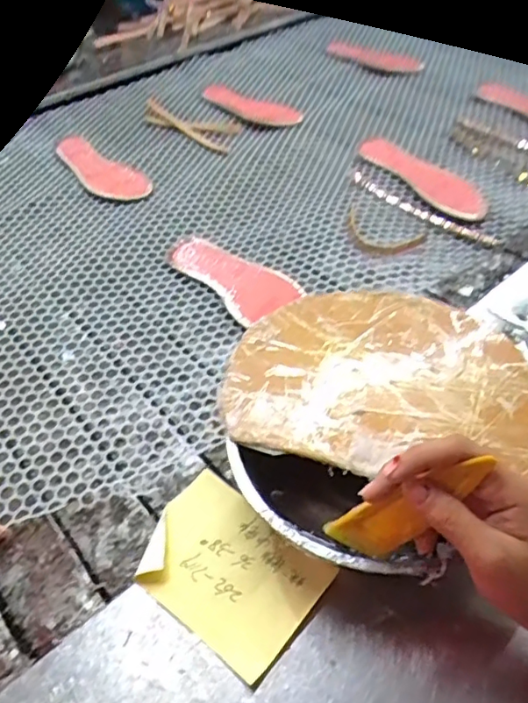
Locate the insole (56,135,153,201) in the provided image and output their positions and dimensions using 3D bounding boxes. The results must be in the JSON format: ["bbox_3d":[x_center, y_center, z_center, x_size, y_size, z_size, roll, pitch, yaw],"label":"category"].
[{"bbox_3d":[-0.251,-0.289,0.858,0.078,0.012,0.224,-27,53,-21],"label":"insole"}]

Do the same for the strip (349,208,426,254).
[{"bbox_3d":[0.144,-0.145,0.697,0.101,0.007,0.072,24,49,17],"label":"strip"}]

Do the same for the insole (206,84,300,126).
[{"bbox_3d":[-0.024,-0.441,0.998,0.212,0.009,0.069,31,56,26],"label":"insole"}]

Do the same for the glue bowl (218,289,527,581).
[{"bbox_3d":[0.085,0.054,0.455,0.245,0.074,0.228,-1,48,1],"label":"glue bowl"}]

